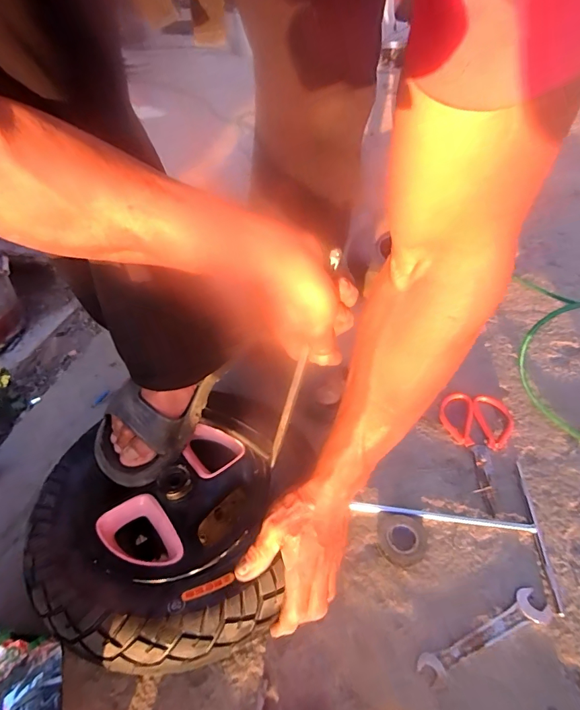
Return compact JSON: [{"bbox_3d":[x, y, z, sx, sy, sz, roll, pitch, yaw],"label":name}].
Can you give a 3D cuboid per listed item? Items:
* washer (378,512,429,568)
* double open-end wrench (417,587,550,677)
[{"bbox_3d":[0.138,0.226,0.493,0.058,0.019,0.061,-1,42,4],"label":"washer"},{"bbox_3d":[0.201,0.289,0.423,0.154,0.006,0.032,-17,43,-13],"label":"double open-end wrench"}]

